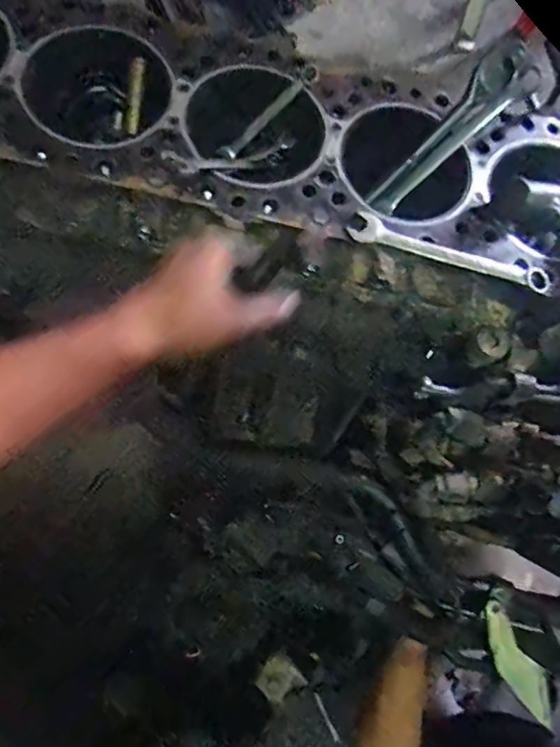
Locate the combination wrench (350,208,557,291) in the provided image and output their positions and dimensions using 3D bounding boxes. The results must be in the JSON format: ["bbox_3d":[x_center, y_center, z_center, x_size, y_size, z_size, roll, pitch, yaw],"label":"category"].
[{"bbox_3d":[0.166,-0.118,0.515,0.200,0.014,0.036,16,76,4],"label":"combination wrench"}]

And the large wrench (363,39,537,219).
[{"bbox_3d":[0.176,-0.247,0.564,0.200,0.026,0.064,-44,78,20],"label":"large wrench"}]

